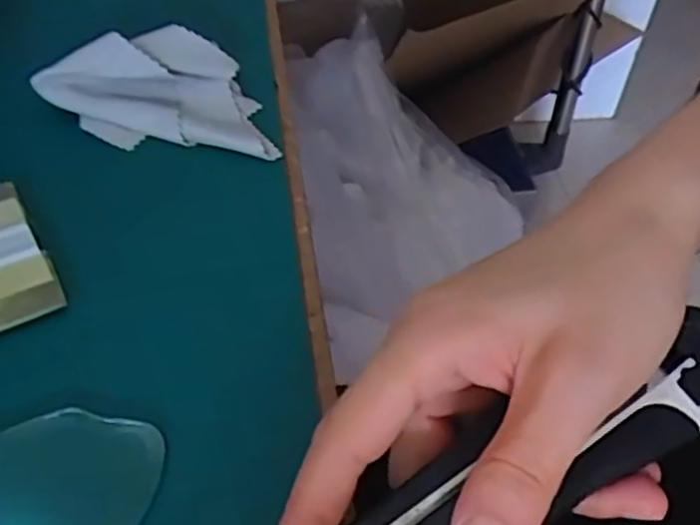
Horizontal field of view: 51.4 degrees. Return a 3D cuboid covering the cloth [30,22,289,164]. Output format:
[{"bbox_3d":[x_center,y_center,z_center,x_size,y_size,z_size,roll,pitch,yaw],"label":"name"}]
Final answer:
[{"bbox_3d":[-0.084,-0.078,0.326,0.102,0.039,0.044,6,48,3],"label":"cloth"}]

